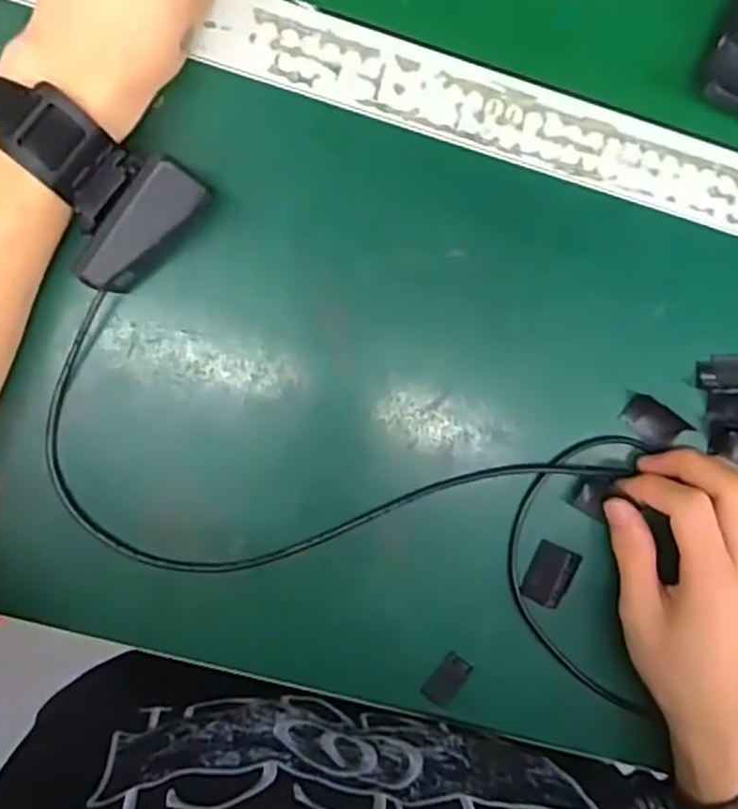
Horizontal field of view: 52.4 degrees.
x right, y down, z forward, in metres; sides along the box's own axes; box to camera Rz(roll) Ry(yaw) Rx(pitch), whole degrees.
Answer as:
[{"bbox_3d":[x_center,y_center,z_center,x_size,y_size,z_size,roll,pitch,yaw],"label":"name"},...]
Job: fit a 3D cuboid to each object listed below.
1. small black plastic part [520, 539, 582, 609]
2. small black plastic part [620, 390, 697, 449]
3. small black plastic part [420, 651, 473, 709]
[{"bbox_3d":[0.099,0.094,0.411,0.024,0.004,0.033,23,93,-6],"label":"small black plastic part"},{"bbox_3d":[0.153,0.010,0.404,0.034,0.008,0.022,34,92,-6],"label":"small black plastic part"},{"bbox_3d":[0.043,0.151,0.412,0.016,0.004,0.029,38,91,-6],"label":"small black plastic part"}]

